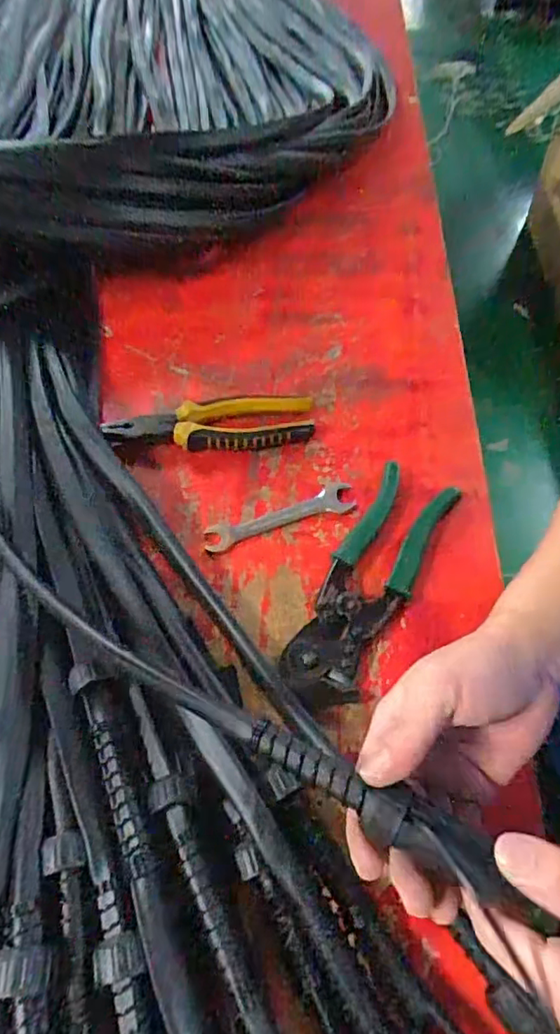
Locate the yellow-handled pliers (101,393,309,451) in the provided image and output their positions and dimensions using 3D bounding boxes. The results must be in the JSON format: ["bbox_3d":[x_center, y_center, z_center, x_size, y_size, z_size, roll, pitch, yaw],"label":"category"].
[{"bbox_3d":[-0.066,-0.088,0.530,0.190,0.024,0.054,-4,57,-1],"label":"yellow-handled pliers"}]

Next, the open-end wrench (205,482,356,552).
[{"bbox_3d":[0.001,-0.001,0.481,0.131,0.004,0.029,-18,58,-9],"label":"open-end wrench"}]

